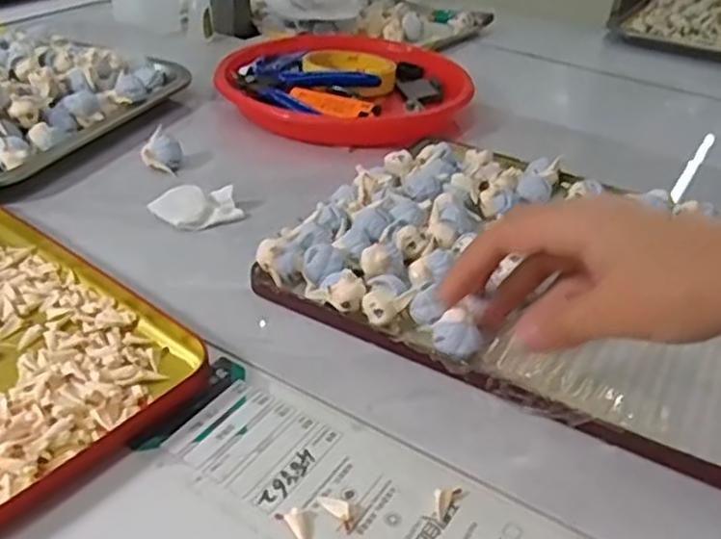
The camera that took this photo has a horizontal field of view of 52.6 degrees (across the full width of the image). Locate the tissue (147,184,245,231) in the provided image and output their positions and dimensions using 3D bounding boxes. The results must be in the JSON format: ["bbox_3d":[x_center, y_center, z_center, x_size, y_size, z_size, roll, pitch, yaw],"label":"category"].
[{"bbox_3d":[-0.107,-0.042,0.478,0.051,0.014,0.035,-18,39,-29],"label":"tissue"}]

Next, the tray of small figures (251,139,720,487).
[{"bbox_3d":[0.117,-0.007,0.433,0.278,0.027,0.233,20,37,23],"label":"tray of small figures"}]

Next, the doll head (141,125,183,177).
[{"bbox_3d":[-0.143,-0.088,0.529,0.025,0.022,0.025,7,34,5],"label":"doll head"}]

